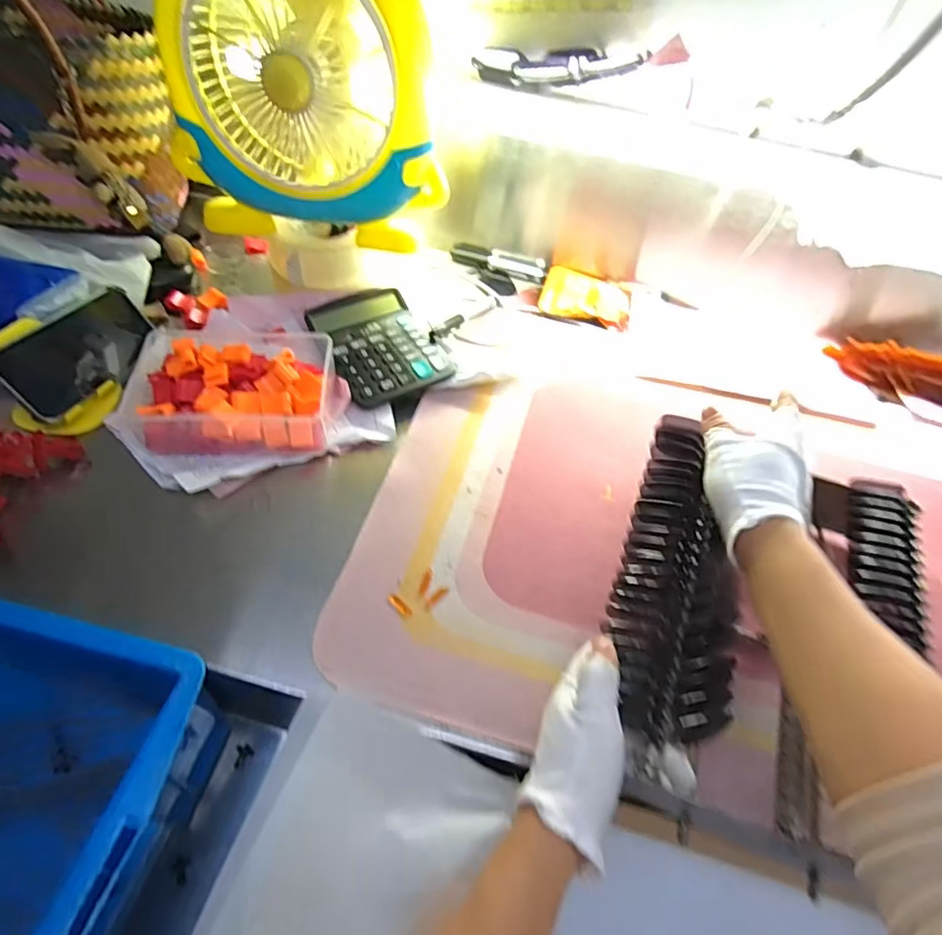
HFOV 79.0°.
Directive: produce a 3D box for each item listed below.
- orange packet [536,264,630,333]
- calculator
[{"bbox_3d":[0.150,-0.221,0.740,0.116,0.017,0.081,19,53,7],"label":"orange packet"},{"bbox_3d":[-0.101,-0.134,0.632,0.119,0.037,0.153,-22,58,-21],"label":"calculator"}]

